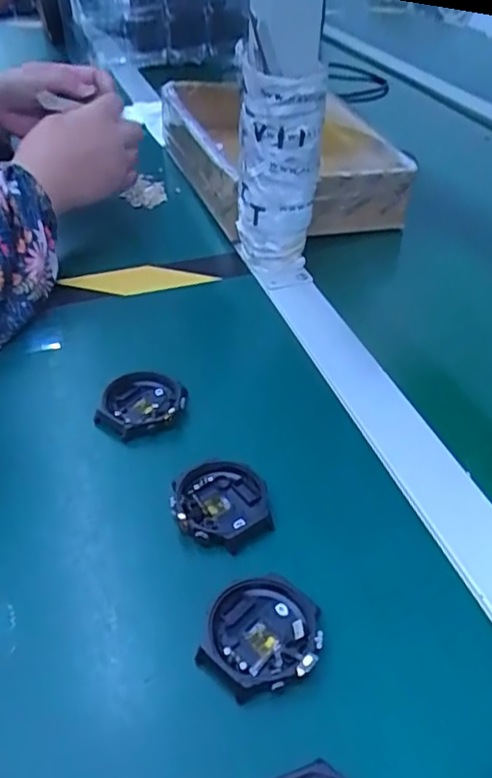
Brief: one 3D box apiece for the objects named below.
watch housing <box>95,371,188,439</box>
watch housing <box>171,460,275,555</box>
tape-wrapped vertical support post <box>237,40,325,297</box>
[{"bbox_3d":[-0.066,0.010,0.389,0.054,0.015,0.050,0,41,0],"label":"watch housing"},{"bbox_3d":[-0.013,0.062,0.330,0.049,0.012,0.052,0,41,0],"label":"watch housing"},{"bbox_3d":[0.023,-0.159,0.470,0.061,0.156,0.049,1,41,1],"label":"tape-wrapped vertical support post"}]

